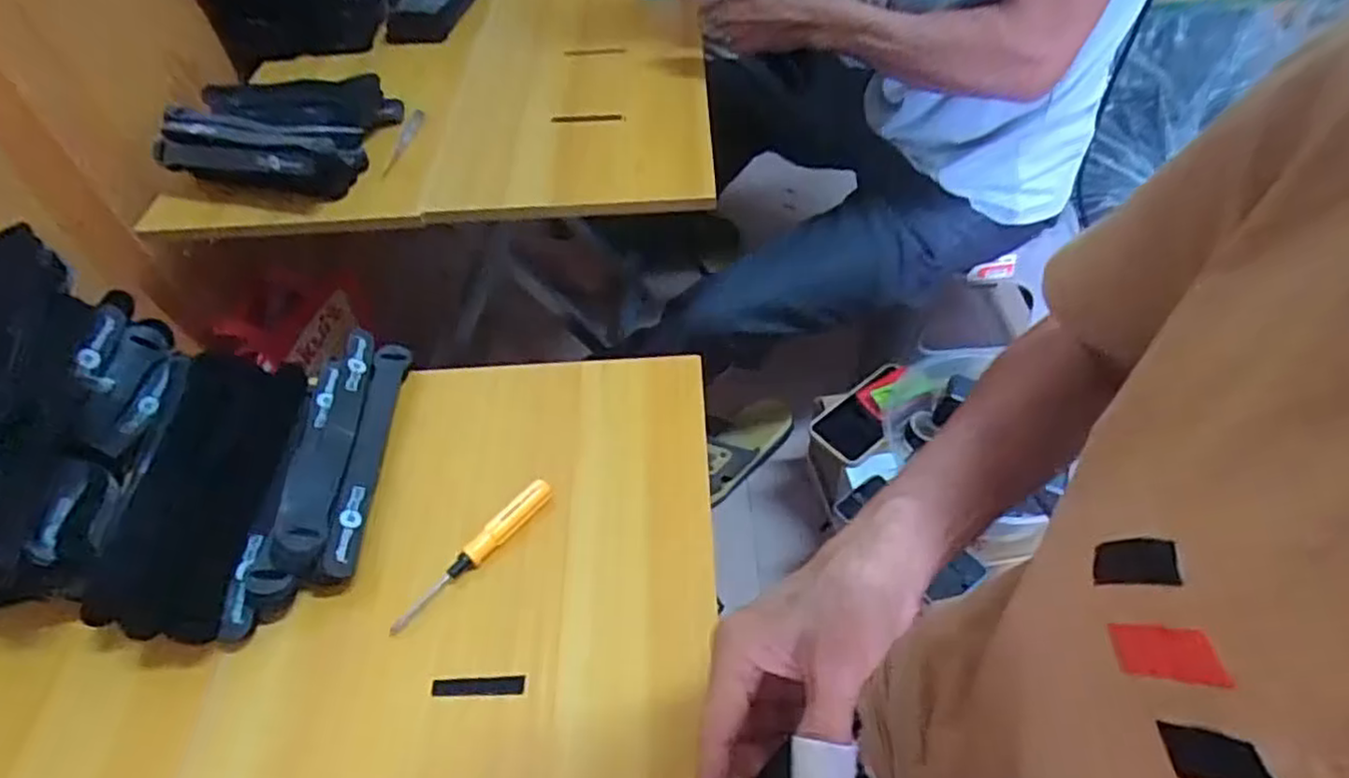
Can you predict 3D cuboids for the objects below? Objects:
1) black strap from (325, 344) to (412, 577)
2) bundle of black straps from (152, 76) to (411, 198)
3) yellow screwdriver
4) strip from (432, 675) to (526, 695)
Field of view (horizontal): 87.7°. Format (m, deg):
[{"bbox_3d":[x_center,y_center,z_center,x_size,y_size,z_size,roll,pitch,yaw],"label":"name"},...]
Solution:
[{"bbox_3d":[-0.220,0.044,0.501,0.027,0.030,0.191,-3,50,0],"label":"black strap"},{"bbox_3d":[-0.428,-0.269,0.753,0.198,0.058,0.179,4,50,6],"label":"bundle of black straps"},{"bbox_3d":[-0.128,0.104,0.449,0.014,0.016,0.125,33,59,27],"label":"yellow screwdriver"},{"bbox_3d":[-0.113,0.171,0.404,0.053,0.004,0.010,-3,50,0],"label":"strip"}]

